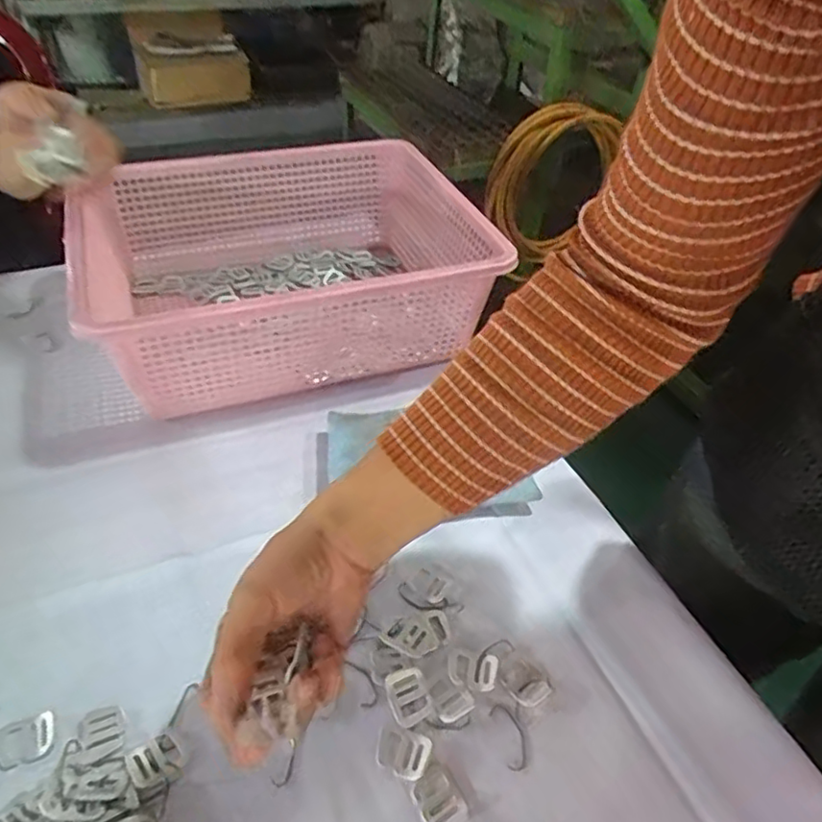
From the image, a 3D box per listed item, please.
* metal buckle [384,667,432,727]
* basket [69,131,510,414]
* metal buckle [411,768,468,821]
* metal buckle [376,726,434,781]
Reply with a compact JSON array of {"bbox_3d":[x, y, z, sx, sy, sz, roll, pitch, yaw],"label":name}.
[{"bbox_3d":[-0.002,0.178,0.397,0.026,0.004,0.034,-13,45,-18],"label":"metal buckle"},{"bbox_3d":[-0.124,-0.149,0.643,0.372,0.126,0.301,-12,45,-18],"label":"basket"},{"bbox_3d":[0.016,0.220,0.359,0.024,0.004,0.028,-23,49,-27],"label":"metal buckle"},{"bbox_3d":[-0.005,0.201,0.376,0.030,0.004,0.025,17,44,13],"label":"metal buckle"}]

